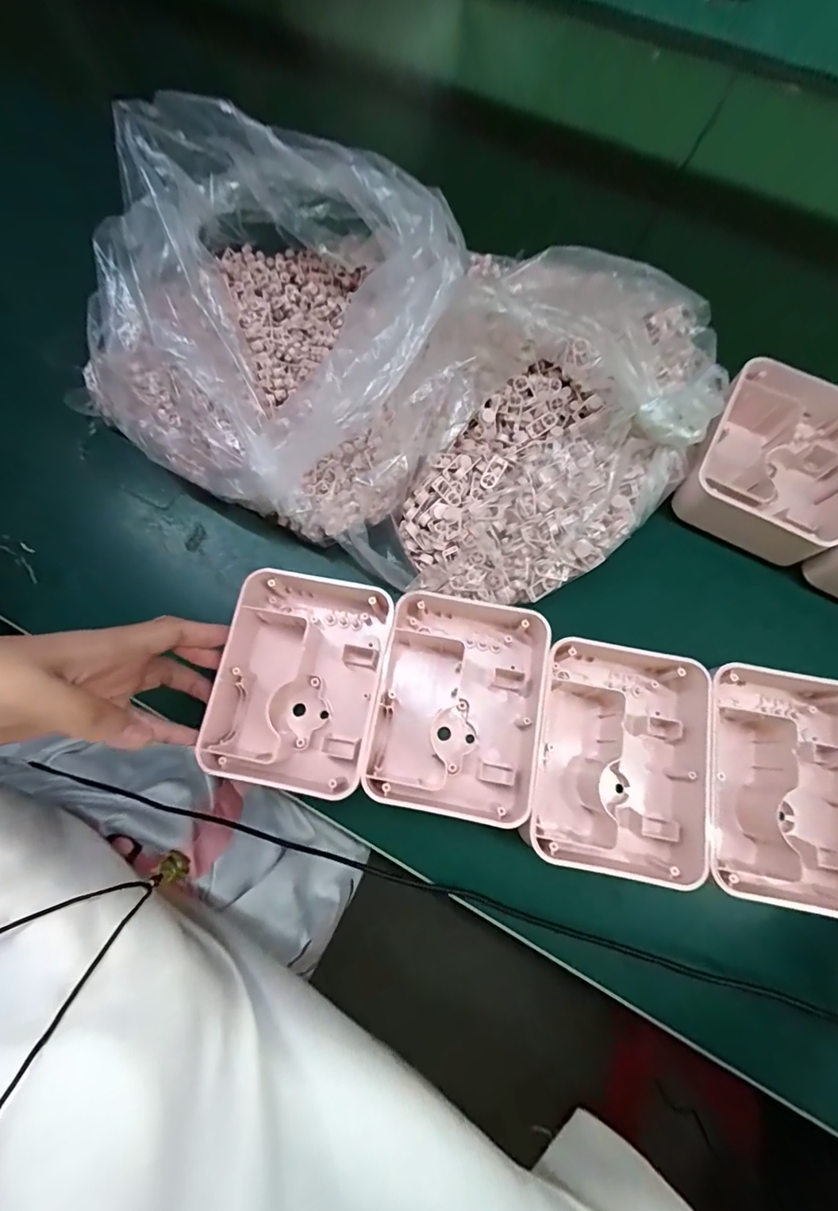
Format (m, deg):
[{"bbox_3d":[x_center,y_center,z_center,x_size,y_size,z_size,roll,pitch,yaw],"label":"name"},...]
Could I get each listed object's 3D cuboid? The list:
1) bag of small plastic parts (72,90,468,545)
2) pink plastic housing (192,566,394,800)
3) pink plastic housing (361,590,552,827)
[{"bbox_3d":[-0.103,-0.192,0.328,0.269,0.088,0.228,21,77,6],"label":"bag of small plastic parts"},{"bbox_3d":[-0.075,0.048,0.310,0.103,0.042,0.133,8,74,3],"label":"pink plastic housing"},{"bbox_3d":[0.028,0.059,0.305,0.103,0.042,0.135,6,76,3],"label":"pink plastic housing"}]

